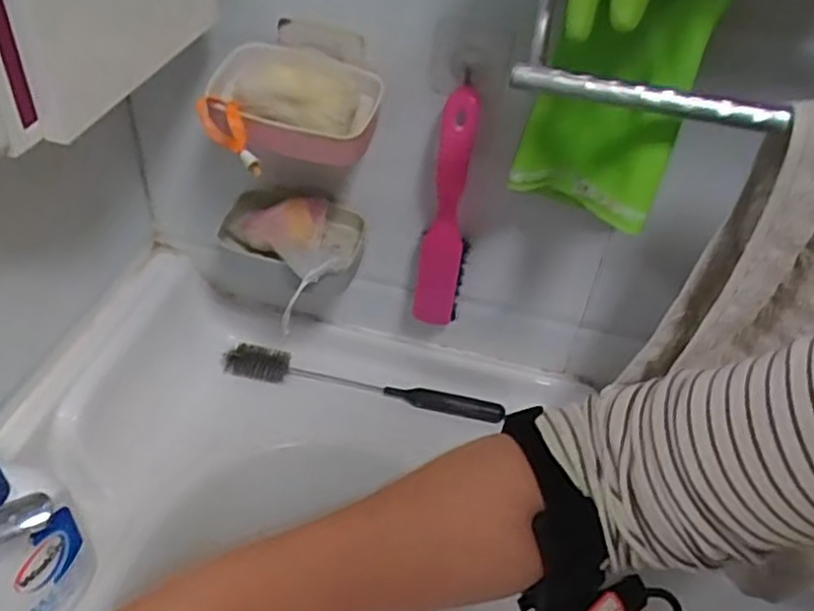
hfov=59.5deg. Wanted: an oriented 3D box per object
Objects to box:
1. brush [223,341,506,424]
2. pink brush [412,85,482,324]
[{"bbox_3d":[-0.044,0.079,0.735,0.291,0.029,0.026,9,42,4],"label":"brush"},{"bbox_3d":[0.038,-0.079,0.632,0.040,0.228,0.037,11,42,5],"label":"pink brush"}]

